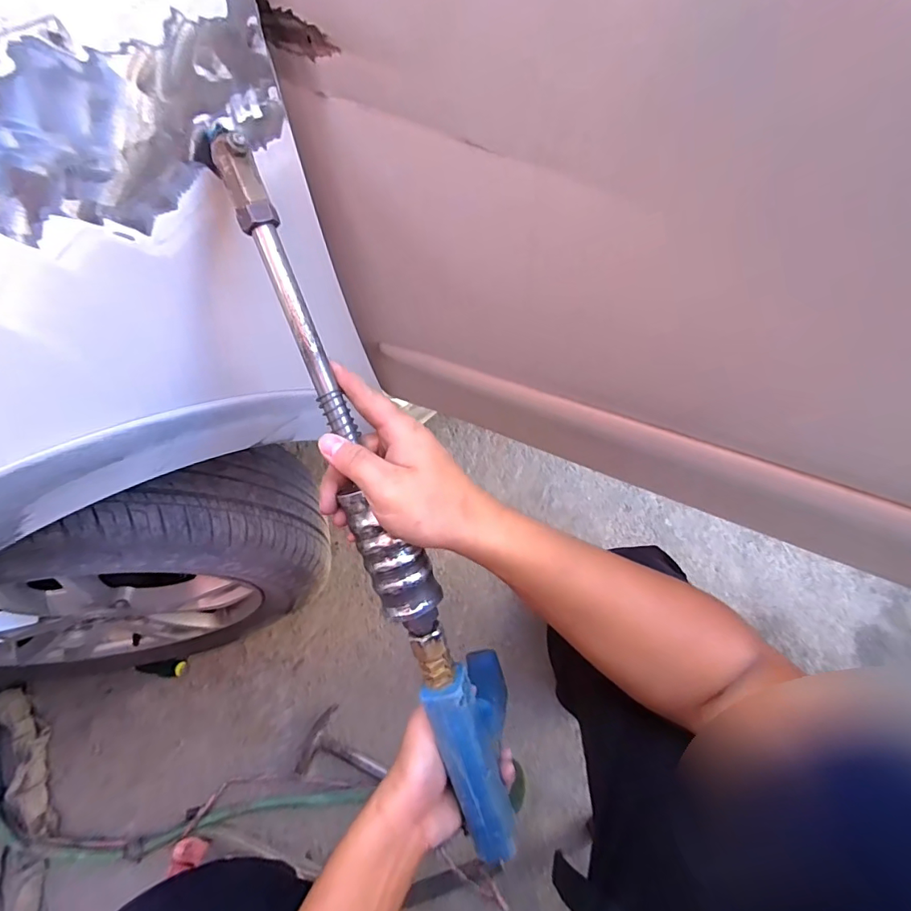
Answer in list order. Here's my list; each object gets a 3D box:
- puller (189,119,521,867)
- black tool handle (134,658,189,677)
[{"bbox_3d":[-0.054,0.049,0.407,0.075,0.132,0.577,-22,102,-9],"label":"puller"},{"bbox_3d":[-0.541,0.389,0.901,0.090,0.035,0.028,1,65,1],"label":"black tool handle"}]

